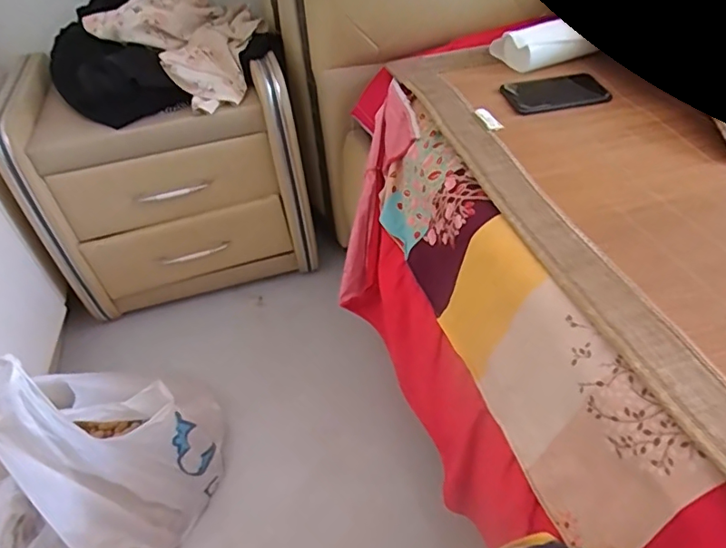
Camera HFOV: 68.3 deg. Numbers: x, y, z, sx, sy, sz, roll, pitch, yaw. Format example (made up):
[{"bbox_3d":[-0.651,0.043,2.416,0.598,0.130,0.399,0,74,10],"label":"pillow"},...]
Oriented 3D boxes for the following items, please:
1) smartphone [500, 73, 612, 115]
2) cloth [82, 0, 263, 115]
[{"bbox_3d":[0.259,-0.242,0.719,0.140,0.005,0.065,-13,62,-11],"label":"smartphone"},{"bbox_3d":[-0.295,-0.364,0.886,0.243,0.207,0.058,-15,43,-14],"label":"cloth"}]

